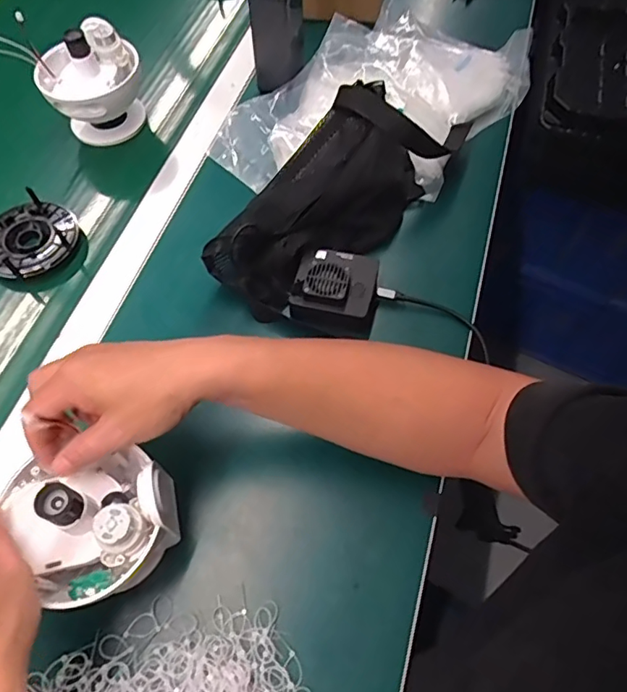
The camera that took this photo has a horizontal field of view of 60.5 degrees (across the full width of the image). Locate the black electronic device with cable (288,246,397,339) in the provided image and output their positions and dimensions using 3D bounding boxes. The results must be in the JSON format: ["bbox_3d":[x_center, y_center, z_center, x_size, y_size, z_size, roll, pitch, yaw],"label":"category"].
[{"bbox_3d":[0.024,-0.053,0.528,0.085,0.049,0.079,12,60,7],"label":"black electronic device with cable"}]

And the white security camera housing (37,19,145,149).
[{"bbox_3d":[-0.257,-0.305,0.628,0.109,0.112,0.099,-23,59,-13],"label":"white security camera housing"}]

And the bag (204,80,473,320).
[{"bbox_3d":[0.029,-0.169,0.552,0.114,0.095,0.315,37,66,19],"label":"bag"}]

